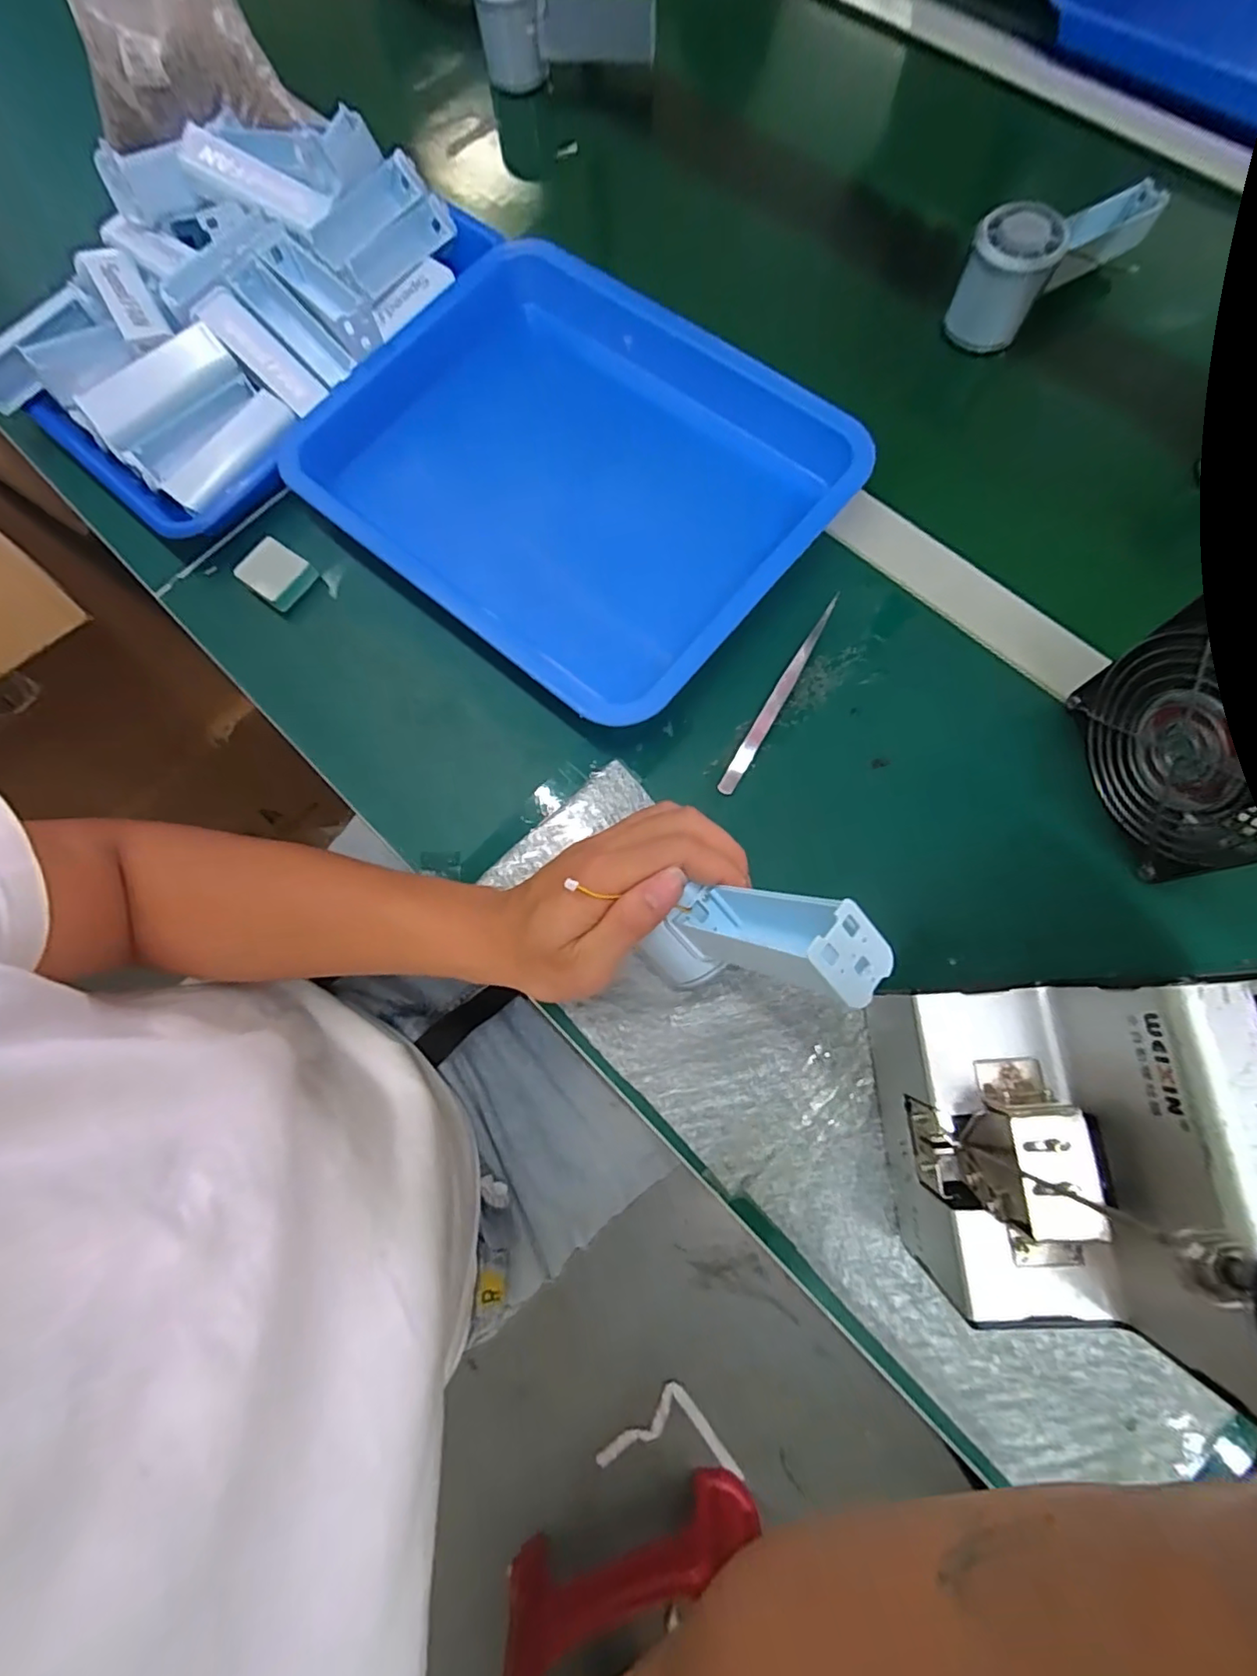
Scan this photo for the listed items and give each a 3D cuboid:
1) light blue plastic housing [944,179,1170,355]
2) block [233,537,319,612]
[{"bbox_3d":[0.302,-0.414,0.422,0.157,0.056,0.055,-34,76,-6],"label":"light blue plastic housing"},{"bbox_3d":[-0.243,-0.182,0.413,0.044,0.011,0.037,37,80,11],"label":"block"}]

